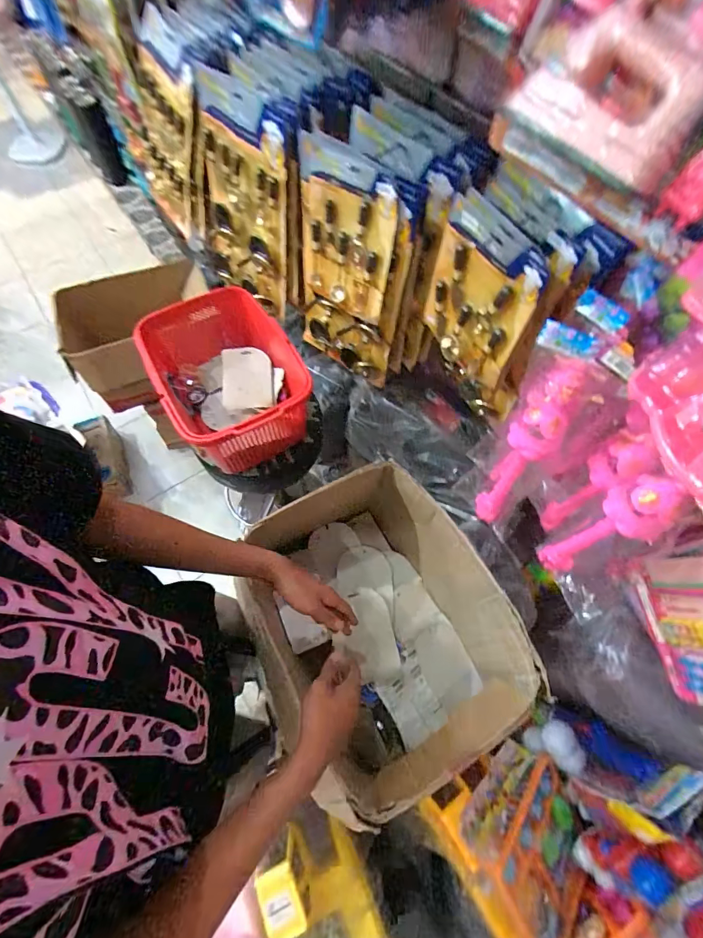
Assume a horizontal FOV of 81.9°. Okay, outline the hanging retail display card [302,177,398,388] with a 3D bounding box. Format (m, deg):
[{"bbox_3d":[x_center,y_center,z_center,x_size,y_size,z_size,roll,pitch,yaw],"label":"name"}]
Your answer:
[{"bbox_3d":[-0.020,-0.408,0.944,0.263,0.455,0.042,37,65,19],"label":"hanging retail display card"}]

